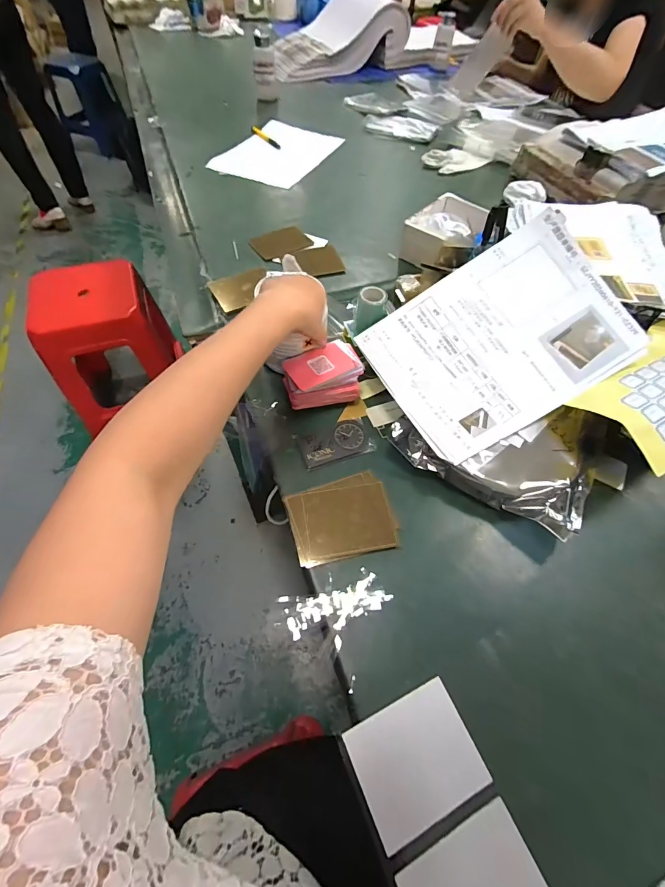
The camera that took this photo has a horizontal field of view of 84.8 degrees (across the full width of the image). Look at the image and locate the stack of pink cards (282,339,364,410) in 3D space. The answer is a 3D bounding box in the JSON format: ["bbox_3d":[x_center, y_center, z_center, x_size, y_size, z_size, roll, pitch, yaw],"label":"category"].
[{"bbox_3d":[-0.013,-0.090,0.483,0.097,0.048,0.072,-9,59,-8],"label":"stack of pink cards"}]

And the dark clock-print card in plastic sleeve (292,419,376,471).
[{"bbox_3d":[0.003,-0.002,0.462,0.091,0.008,0.055,-17,60,-12],"label":"dark clock-print card in plastic sleeve"}]

